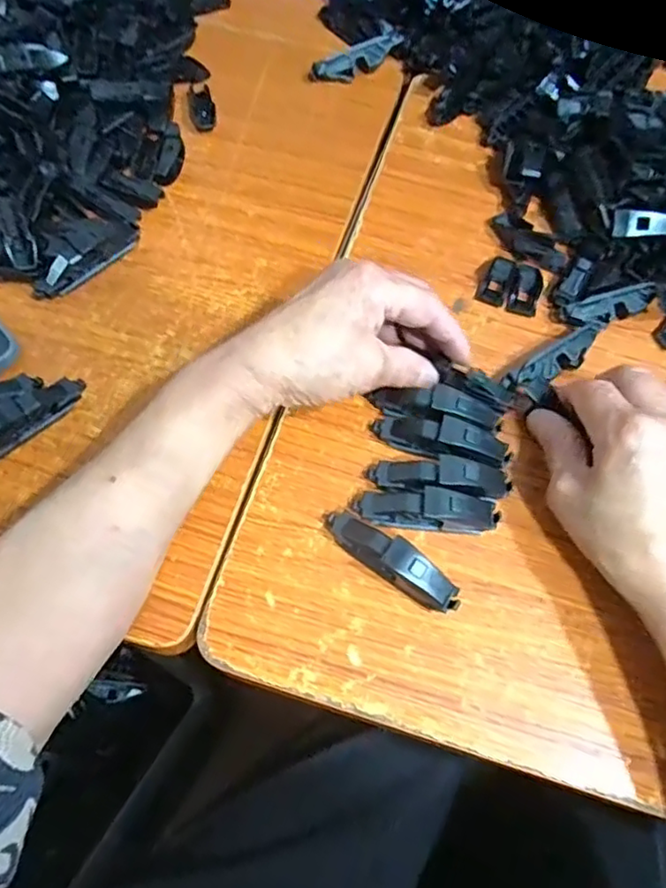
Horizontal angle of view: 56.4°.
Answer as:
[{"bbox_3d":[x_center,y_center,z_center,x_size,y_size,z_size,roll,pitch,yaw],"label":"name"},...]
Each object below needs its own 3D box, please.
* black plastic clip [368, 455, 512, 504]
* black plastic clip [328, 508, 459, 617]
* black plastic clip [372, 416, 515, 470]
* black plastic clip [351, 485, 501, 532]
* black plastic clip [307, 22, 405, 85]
[{"bbox_3d":[0.062,0.020,0.352,0.078,0.025,0.019,4,64,-1],"label":"black plastic clip"},{"bbox_3d":[0.031,0.062,0.332,0.081,0.022,0.021,34,67,13],"label":"black plastic clip"},{"bbox_3d":[0.064,-0.001,0.364,0.081,0.024,0.022,16,64,4],"label":"black plastic clip"},{"bbox_3d":[0.053,0.036,0.344,0.079,0.024,0.017,4,64,-1],"label":"black plastic clip"},{"bbox_3d":[0.019,-0.318,0.514,0.079,0.027,0.022,-28,69,-16],"label":"black plastic clip"}]

